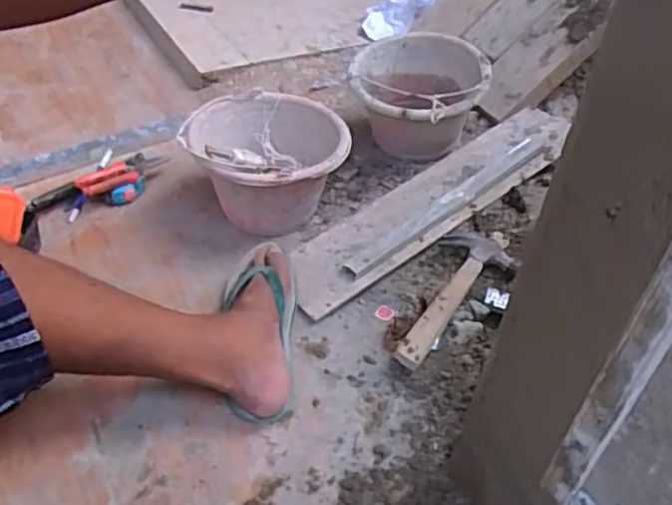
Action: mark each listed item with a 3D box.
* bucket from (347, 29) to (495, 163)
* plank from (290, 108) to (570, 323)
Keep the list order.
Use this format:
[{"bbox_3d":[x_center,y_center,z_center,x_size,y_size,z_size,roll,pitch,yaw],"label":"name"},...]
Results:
[{"bbox_3d":[0.139,-0.269,1.168,0.240,0.169,0.258,10,42,6],"label":"bucket"},{"bbox_3d":[0.160,-0.089,1.067,0.579,0.034,0.150,-34,53,-19],"label":"plank"}]

